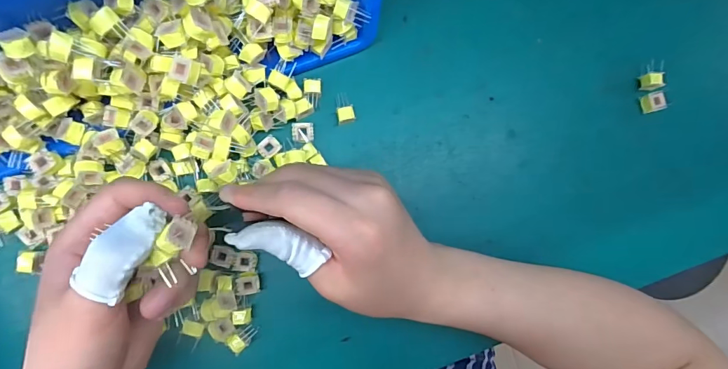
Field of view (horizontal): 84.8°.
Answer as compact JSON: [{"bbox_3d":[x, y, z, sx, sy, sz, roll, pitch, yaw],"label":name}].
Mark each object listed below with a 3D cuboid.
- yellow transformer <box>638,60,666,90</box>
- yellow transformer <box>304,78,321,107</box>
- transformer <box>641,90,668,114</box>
[{"bbox_3d":[0.251,-0.095,0.348,0.015,0.014,0.024,-2,90,-7],"label":"yellow transformer"},{"bbox_3d":[-0.040,-0.071,0.314,0.013,0.015,0.020,-3,90,-7],"label":"yellow transformer"},{"bbox_3d":[0.252,-0.071,0.347,0.014,0.012,0.017,-12,91,-7],"label":"transformer"}]

